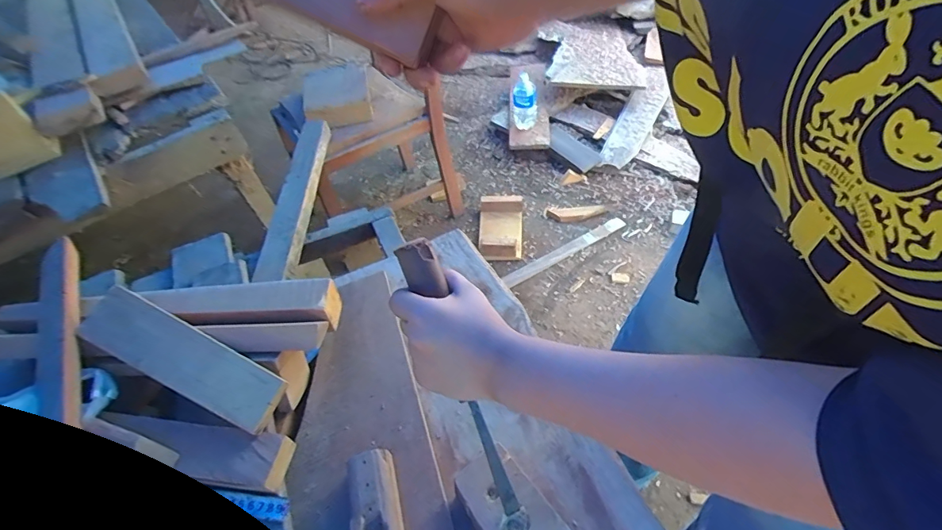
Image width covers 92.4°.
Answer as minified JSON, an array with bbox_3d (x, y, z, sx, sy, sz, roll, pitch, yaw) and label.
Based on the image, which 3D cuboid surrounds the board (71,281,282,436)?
[{"bbox_3d":[-0.300,0.094,0.464,0.235,0.013,0.059,24,68,13],"label":"board"}]

